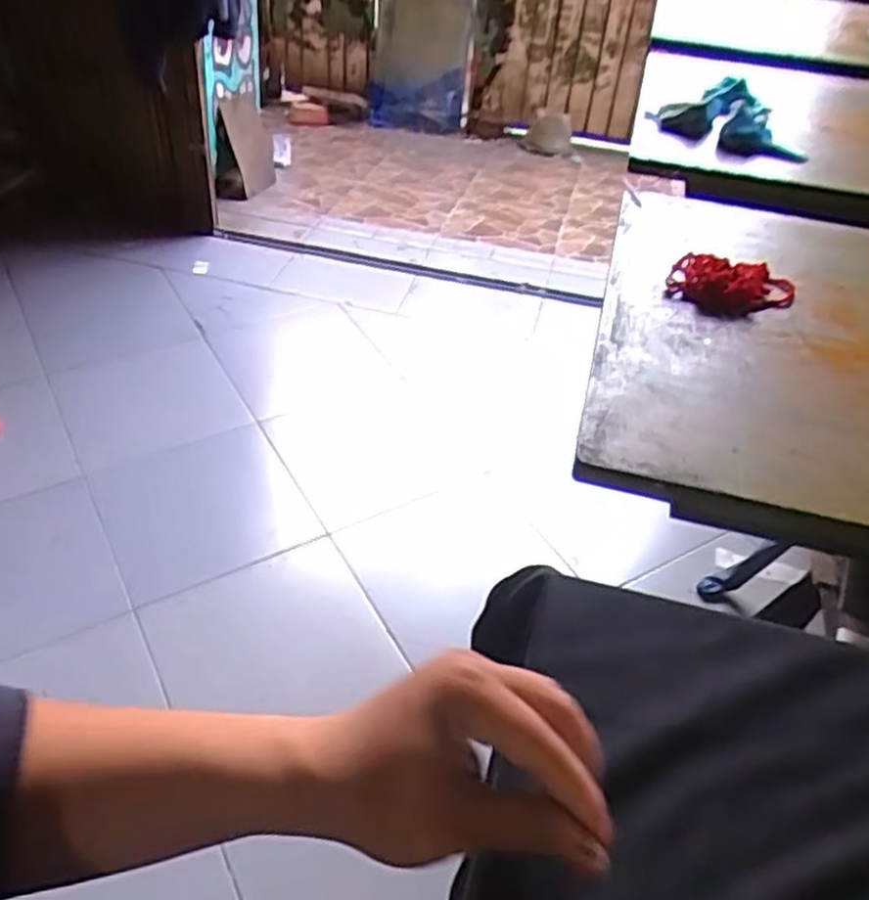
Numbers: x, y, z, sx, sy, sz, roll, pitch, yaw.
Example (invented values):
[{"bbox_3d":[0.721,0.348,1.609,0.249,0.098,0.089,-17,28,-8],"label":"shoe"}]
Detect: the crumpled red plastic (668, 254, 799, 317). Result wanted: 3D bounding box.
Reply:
[{"bbox_3d":[0.233,-0.130,0.596,0.091,0.019,0.072,19,45,15],"label":"crumpled red plastic"}]

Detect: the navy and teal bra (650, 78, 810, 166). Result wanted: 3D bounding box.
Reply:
[{"bbox_3d":[0.337,-0.370,0.847,0.136,0.042,0.135,-20,49,-24],"label":"navy and teal bra"}]

